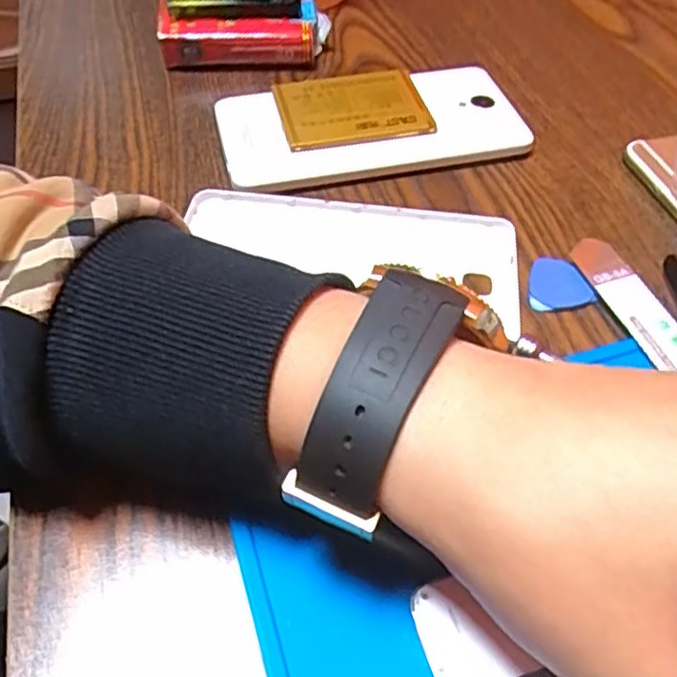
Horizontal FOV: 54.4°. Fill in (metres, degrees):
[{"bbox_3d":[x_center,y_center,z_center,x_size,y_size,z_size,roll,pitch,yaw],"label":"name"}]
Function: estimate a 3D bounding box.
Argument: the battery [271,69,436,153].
[{"bbox_3d":[0.006,-0.118,0.332,0.072,0.007,0.056,-12,57,-7],"label":"battery"}]

